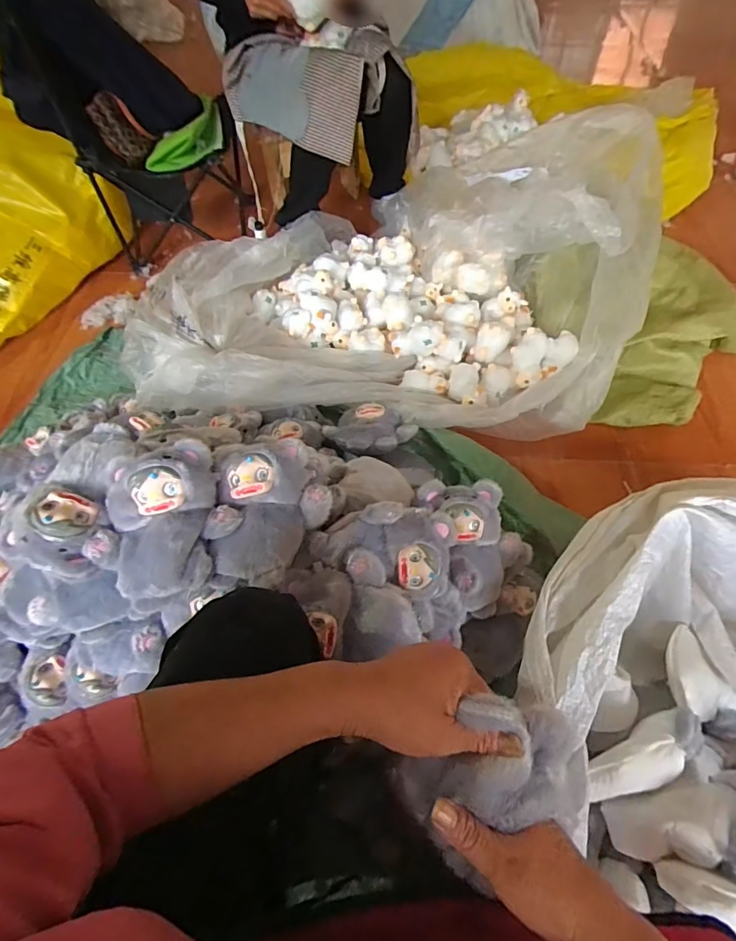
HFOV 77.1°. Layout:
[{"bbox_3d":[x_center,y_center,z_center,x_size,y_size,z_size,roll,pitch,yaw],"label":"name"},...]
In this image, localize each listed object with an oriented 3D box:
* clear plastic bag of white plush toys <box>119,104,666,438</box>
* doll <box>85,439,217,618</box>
[{"bbox_3d":[0.089,-0.484,1.064,1.118,0.265,0.791,1,59,2],"label":"clear plastic bag of white plush toys"},{"bbox_3d":[-0.253,0.060,0.541,0.130,0.075,0.185,-6,59,-2],"label":"doll"}]

